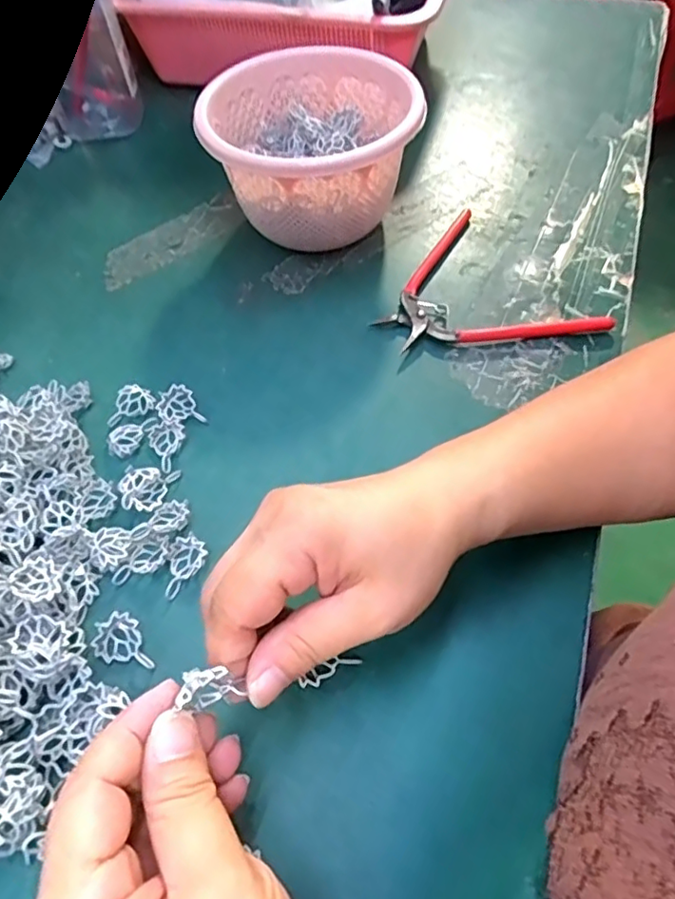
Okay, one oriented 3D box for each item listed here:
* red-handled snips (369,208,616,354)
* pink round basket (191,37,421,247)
[{"bbox_3d":[0.093,-0.121,0.410,0.145,0.010,0.127,-8,56,-2],"label":"red-handled snips"},{"bbox_3d":[-0.019,-0.203,0.421,0.142,0.091,0.134,-1,56,2],"label":"pink round basket"}]

